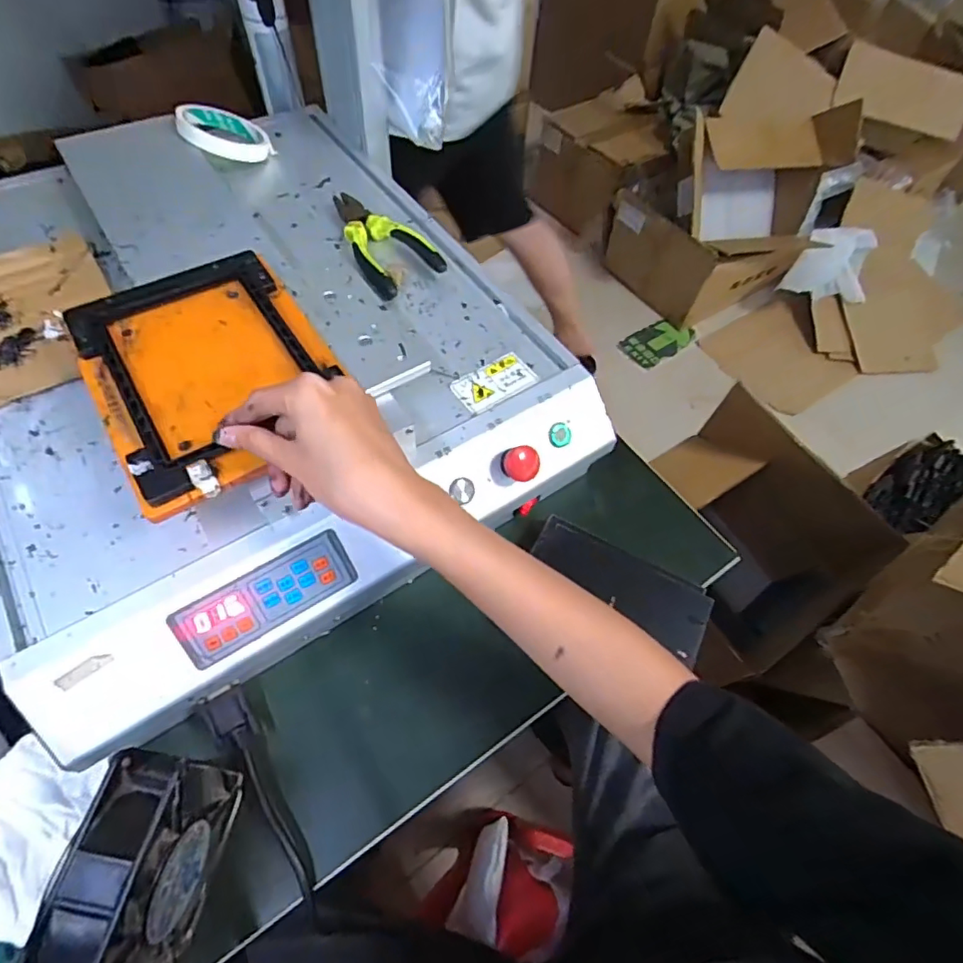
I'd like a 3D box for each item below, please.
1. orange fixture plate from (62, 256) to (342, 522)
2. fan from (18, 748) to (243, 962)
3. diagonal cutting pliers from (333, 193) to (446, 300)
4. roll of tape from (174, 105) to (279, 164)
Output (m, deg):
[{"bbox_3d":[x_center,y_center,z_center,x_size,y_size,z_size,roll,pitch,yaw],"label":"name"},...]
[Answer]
[{"bbox_3d":[-0.190,-0.084,0.385,0.153,0.014,0.195,-30,65,-20],"label":"orange fixture plate"},{"bbox_3d":[-0.197,0.232,0.323,0.041,0.123,0.118,10,58,2],"label":"fan"},{"bbox_3d":[-0.096,-0.239,0.532,0.068,0.019,0.152,-24,63,-18],"label":"diagonal cutting pliers"},{"bbox_3d":[-0.283,-0.379,0.595,0.087,0.020,0.082,15,50,-20],"label":"roll of tape"}]

